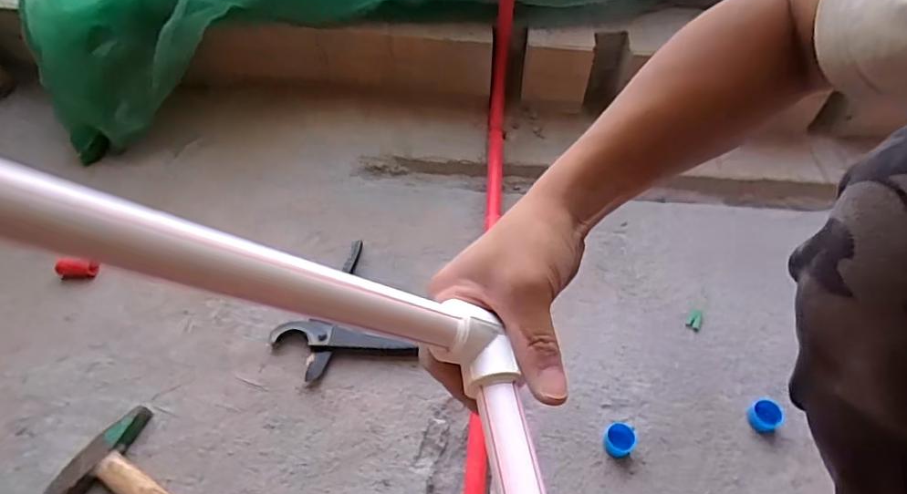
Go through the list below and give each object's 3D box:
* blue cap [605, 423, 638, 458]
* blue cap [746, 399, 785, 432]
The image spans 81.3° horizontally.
[{"bbox_3d":[0.169,0.196,0.535,0.032,0.014,0.032,1,52,-2],"label":"blue cap"},{"bbox_3d":[0.327,0.176,0.552,0.033,0.016,0.029,-26,57,-22],"label":"blue cap"}]

